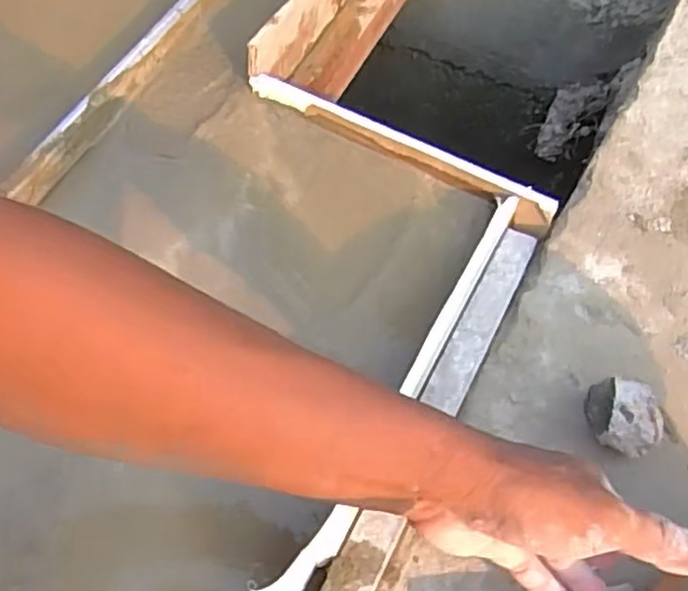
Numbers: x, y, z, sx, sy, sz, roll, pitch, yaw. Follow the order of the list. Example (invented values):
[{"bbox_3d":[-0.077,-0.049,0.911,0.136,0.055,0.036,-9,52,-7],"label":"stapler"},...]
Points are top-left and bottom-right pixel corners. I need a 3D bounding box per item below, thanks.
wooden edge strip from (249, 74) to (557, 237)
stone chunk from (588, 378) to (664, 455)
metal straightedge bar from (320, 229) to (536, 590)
[{"bbox_3d":[0.052,-0.137,0.635,0.303,0.019,0.022,26,60,8],"label":"wooden edge strip"},{"bbox_3d":[0.210,0.092,0.508,0.054,0.062,0.046,1,60,-7],"label":"stone chunk"},{"bbox_3d":[0.053,0.113,0.501,0.031,0.037,0.468,28,60,9],"label":"metal straightedge bar"}]

